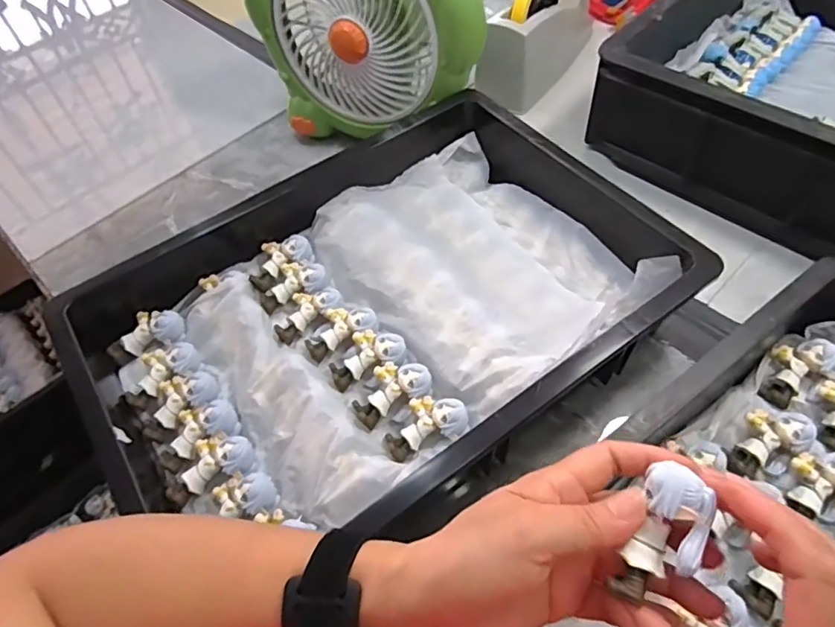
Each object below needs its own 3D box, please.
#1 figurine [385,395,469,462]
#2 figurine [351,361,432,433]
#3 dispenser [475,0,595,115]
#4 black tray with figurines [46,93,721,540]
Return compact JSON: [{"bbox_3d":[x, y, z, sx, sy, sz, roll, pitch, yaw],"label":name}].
[{"bbox_3d":[0.005,0.082,0.411,0.061,0.023,0.038,-20,56,-8],"label":"figurine"},{"bbox_3d":[-0.021,0.062,0.428,0.062,0.026,0.037,-33,59,-17],"label":"figurine"},{"bbox_3d":[0.158,-0.363,0.686,0.072,0.119,0.205,27,62,21],"label":"dispenser"},{"bbox_3d":[-0.030,-0.008,0.463,0.449,0.064,0.318,-33,59,-17],"label":"black tray with figurines"}]

